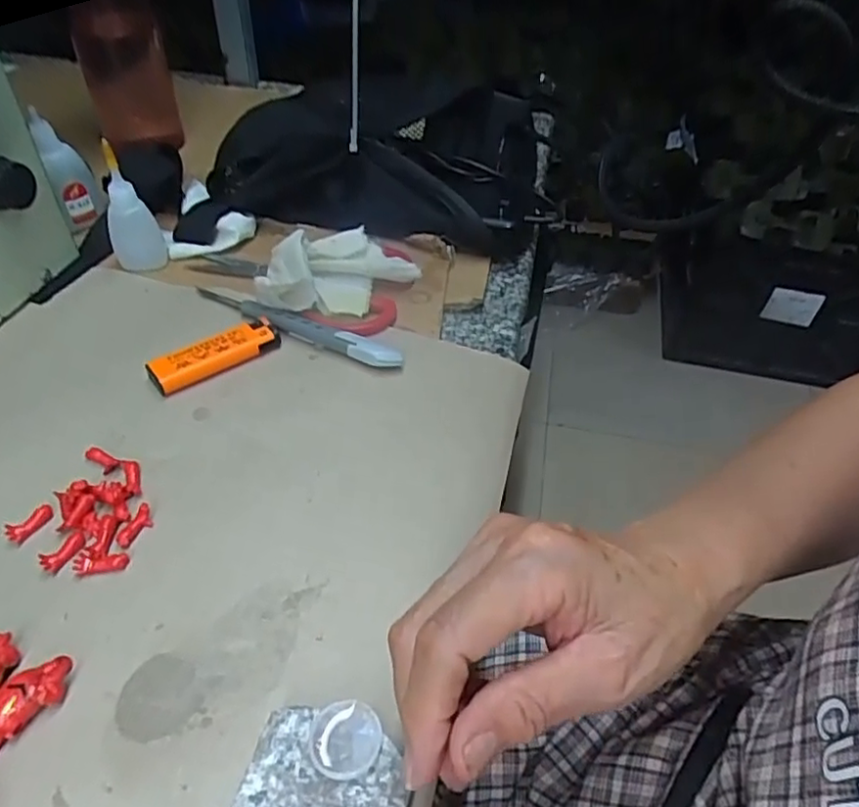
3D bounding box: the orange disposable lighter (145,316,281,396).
[{"bbox_3d":[-0.133,-0.031,0.395,0.079,0.014,0.025,-32,55,-30],"label":"orange disposable lighter"}]

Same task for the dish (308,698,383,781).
[{"bbox_3d":[-0.032,0.127,0.241,0.026,0.004,0.026,2,47,-2],"label":"dish"}]

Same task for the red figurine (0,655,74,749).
[{"bbox_3d":[-0.165,0.121,0.257,0.018,0.014,0.041,31,52,25],"label":"red figurine"}]

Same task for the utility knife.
[{"bbox_3d":[-0.090,-0.052,0.416,0.155,0.015,0.018,20,48,16],"label":"utility knife"}]

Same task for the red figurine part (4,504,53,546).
[{"bbox_3d":[-0.200,0.060,0.319,0.009,0.007,0.023,25,49,17],"label":"red figurine part"}]

